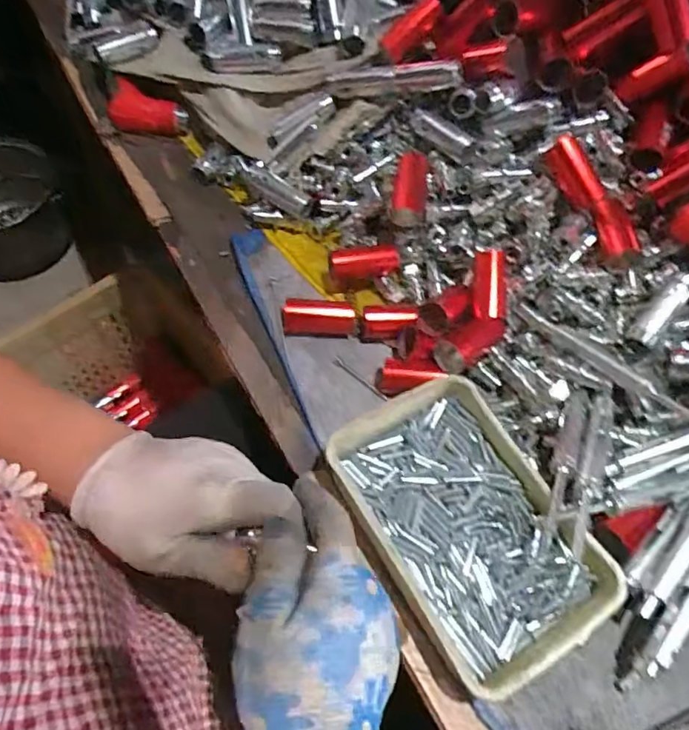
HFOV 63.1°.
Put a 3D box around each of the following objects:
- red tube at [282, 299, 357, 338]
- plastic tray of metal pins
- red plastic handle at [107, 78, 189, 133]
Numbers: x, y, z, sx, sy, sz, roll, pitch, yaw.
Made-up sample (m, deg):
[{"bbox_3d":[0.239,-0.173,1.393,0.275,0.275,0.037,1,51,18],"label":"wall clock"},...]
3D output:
[{"bbox_3d":[-0.023,-0.044,0.510,0.065,0.022,0.028,-1,60,-4],"label":"red tube"},{"bbox_3d":[0.089,0.114,0.415,0.137,0.033,0.204,-26,65,-17],"label":"plastic tray of metal pins"},{"bbox_3d":[-0.215,-0.274,0.608,0.082,0.033,0.039,22,64,13],"label":"red plastic handle"}]

